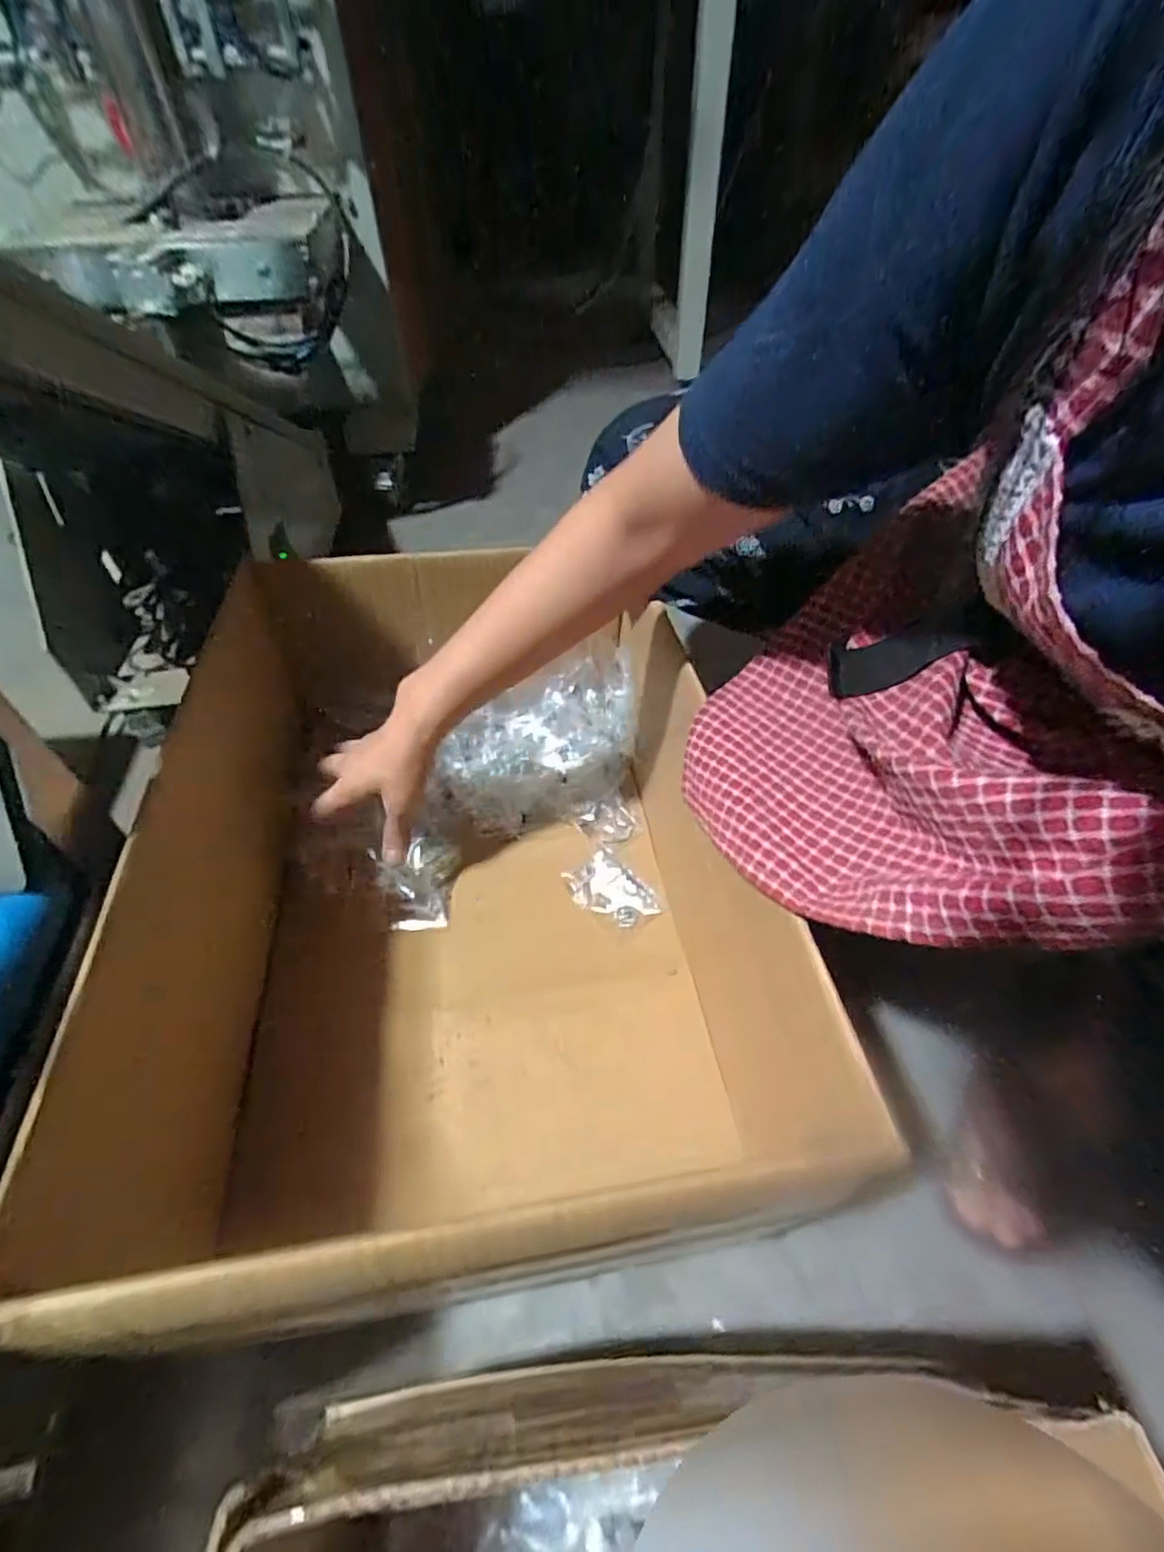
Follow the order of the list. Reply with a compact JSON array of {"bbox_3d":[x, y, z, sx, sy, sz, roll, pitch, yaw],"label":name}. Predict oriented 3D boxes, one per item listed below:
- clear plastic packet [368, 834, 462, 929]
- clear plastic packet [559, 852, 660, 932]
[{"bbox_3d":[-0.153,0.099,0.602,0.075,0.031,0.084,-7,48,-5],"label":"clear plastic packet"},{"bbox_3d":[0.027,0.111,0.608,0.053,0.011,0.083,-34,56,-26],"label":"clear plastic packet"}]

